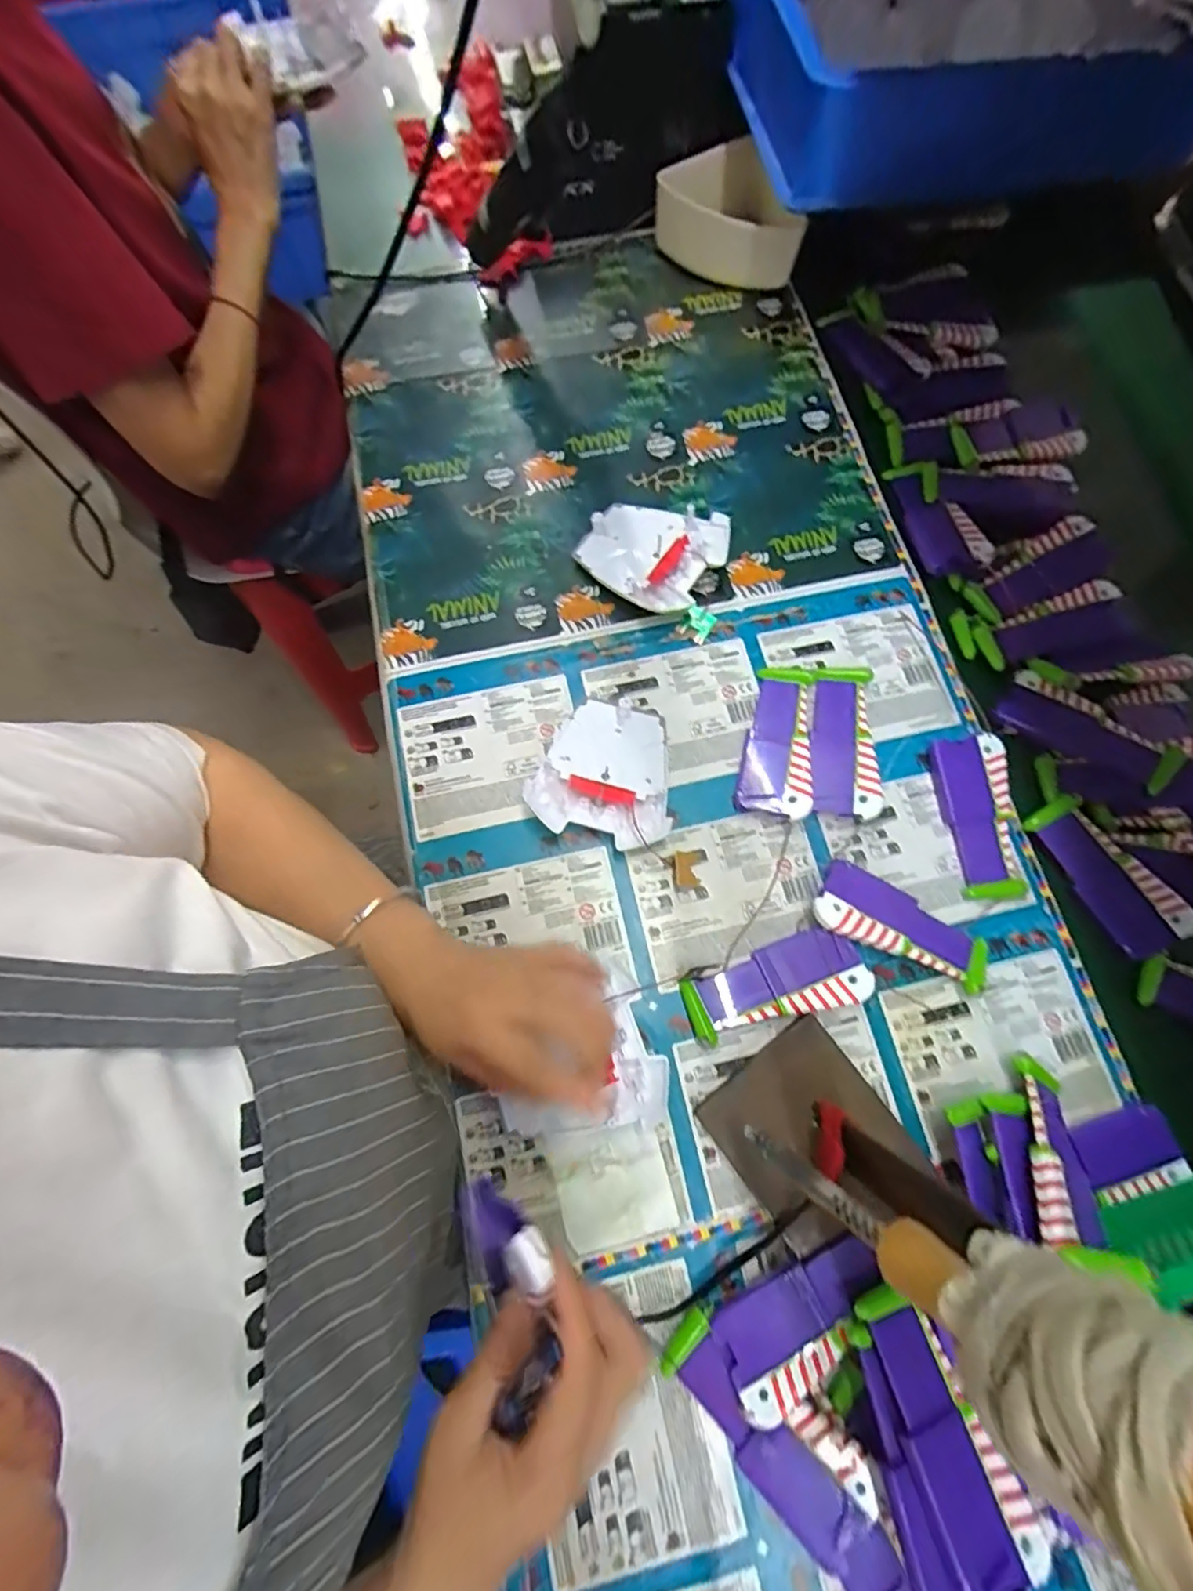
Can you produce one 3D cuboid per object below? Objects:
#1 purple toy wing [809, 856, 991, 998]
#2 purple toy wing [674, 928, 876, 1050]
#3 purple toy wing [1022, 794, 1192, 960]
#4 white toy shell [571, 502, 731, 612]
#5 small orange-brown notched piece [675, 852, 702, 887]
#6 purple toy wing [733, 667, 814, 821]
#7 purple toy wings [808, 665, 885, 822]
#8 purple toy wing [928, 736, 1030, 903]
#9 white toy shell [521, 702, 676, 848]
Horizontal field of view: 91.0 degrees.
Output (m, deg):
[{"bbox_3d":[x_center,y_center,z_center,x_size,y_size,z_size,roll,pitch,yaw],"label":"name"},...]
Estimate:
[{"bbox_3d":[0.212,0.093,0.407,0.119,0.025,0.051,29,77,9],"label":"purple toy wing"},{"bbox_3d":[0.120,0.128,0.399,0.121,0.020,0.050,-16,75,-3],"label":"purple toy wing"},{"bbox_3d":[0.369,0.057,0.425,0.045,0.017,0.119,-34,77,-8],"label":"purple toy wing"},{"bbox_3d":[0.044,-0.202,0.486,0.106,0.028,0.093,33,78,9],"label":"white toy shell"},{"bbox_3d":[0.067,0.054,0.428,0.018,0.004,0.025,2,75,2],"label":"small orange-brown notched piece"},{"bbox_3d":[0.141,-0.044,0.444,0.051,0.020,0.121,14,75,5],"label":"purple toy wing"},{"bbox_3d":[0.186,-0.042,0.447,0.047,0.019,0.121,4,75,2],"label":"purple toy wings"},{"bbox_3d":[0.284,0.015,0.434,0.047,0.014,0.119,-5,75,0],"label":"purple toy wing"},{"bbox_3d":[0.009,-0.017,0.434,0.099,0.026,0.102,15,75,5],"label":"white toy shell"}]

